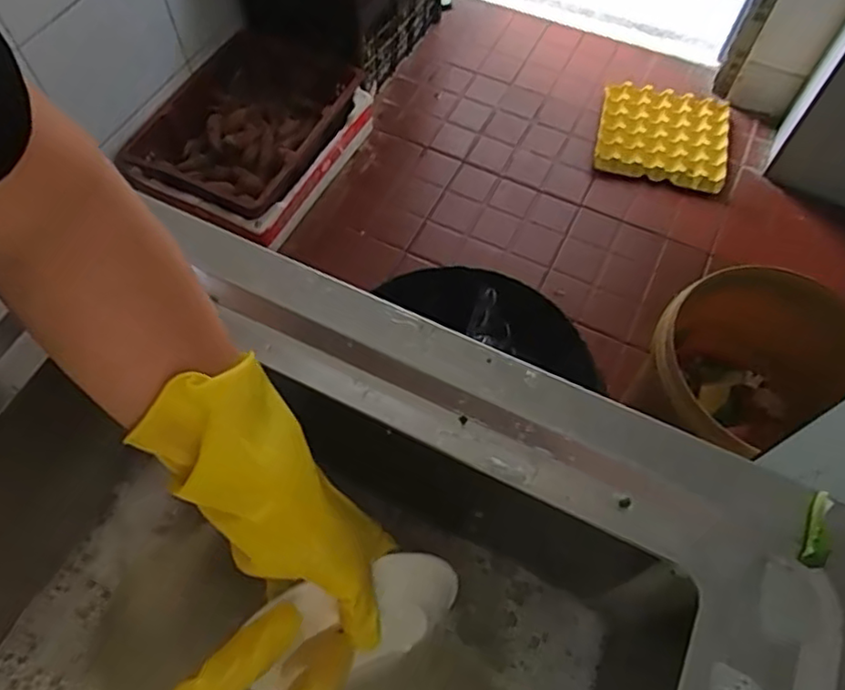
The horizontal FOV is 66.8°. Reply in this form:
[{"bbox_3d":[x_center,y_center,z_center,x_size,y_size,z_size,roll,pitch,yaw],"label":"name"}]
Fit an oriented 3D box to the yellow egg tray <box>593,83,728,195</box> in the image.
[{"bbox_3d":[0.578,-0.507,1.533,0.305,0.040,0.285,13,62,6],"label":"yellow egg tray"}]

